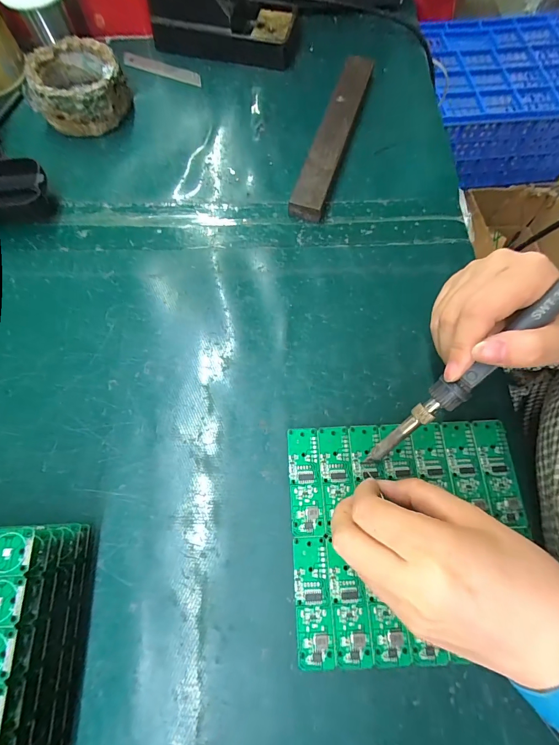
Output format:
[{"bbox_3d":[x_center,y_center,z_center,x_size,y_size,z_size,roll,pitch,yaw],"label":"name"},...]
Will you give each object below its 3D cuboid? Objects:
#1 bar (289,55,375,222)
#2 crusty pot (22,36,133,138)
[{"bbox_3d":[0.055,-0.240,0.341,0.030,0.018,0.213,17,71,5],"label":"bar"},{"bbox_3d":[-0.202,-0.285,0.345,0.089,0.043,0.089,0,71,-1],"label":"crusty pot"}]

